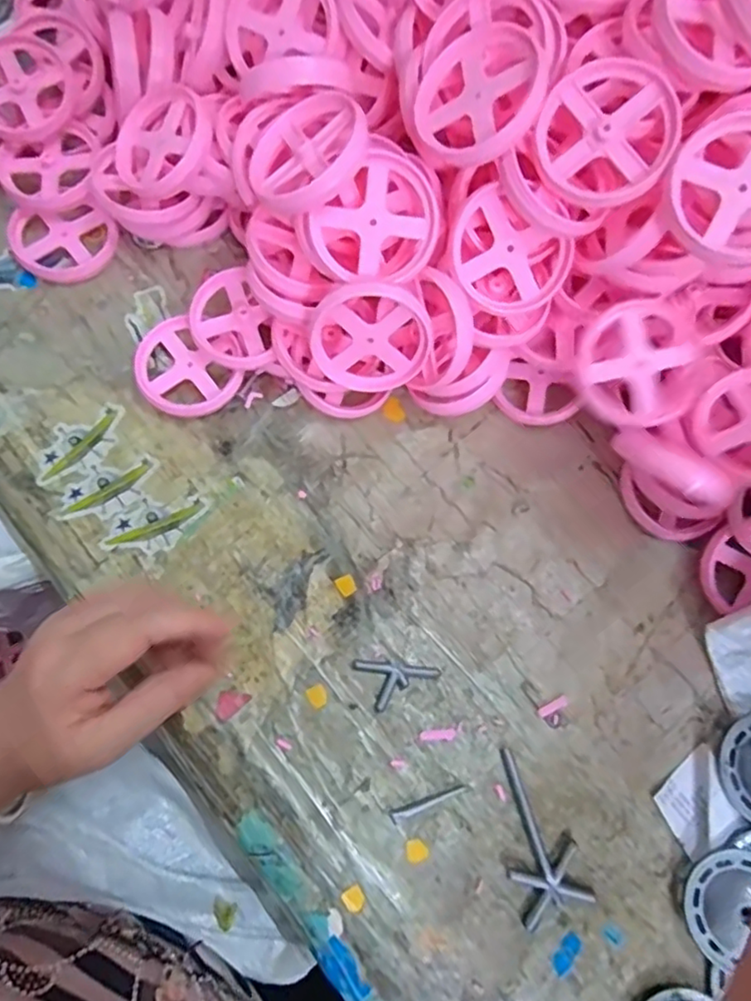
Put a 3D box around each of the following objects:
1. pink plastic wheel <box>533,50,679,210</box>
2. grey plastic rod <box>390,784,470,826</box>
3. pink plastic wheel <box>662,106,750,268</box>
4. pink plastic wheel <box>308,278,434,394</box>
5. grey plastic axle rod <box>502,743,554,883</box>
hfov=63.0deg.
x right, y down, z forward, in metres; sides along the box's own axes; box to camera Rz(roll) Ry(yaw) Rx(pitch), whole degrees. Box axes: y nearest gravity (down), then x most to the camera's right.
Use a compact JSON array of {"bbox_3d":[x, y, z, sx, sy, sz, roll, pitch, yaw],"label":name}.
[{"bbox_3d":[0.109,-0.173,0.289,0.065,0.011,0.064,1,95,14],"label":"pink plastic wheel"},{"bbox_3d":[0.029,0.161,0.326,0.043,0.004,0.006,-18,77,-6],"label":"grey plastic rod"},{"bbox_3d":[0.166,-0.141,0.274,0.062,0.011,0.064,1,93,15],"label":"pink plastic wheel"},{"bbox_3d":[-0.003,-0.086,0.329,0.062,0.062,0.008,1,45,-1],"label":"pink plastic wheel"},{"bbox_3d":[0.081,0.168,0.328,0.005,0.004,0.067,-17,77,-5],"label":"grey plastic axle rod"}]

